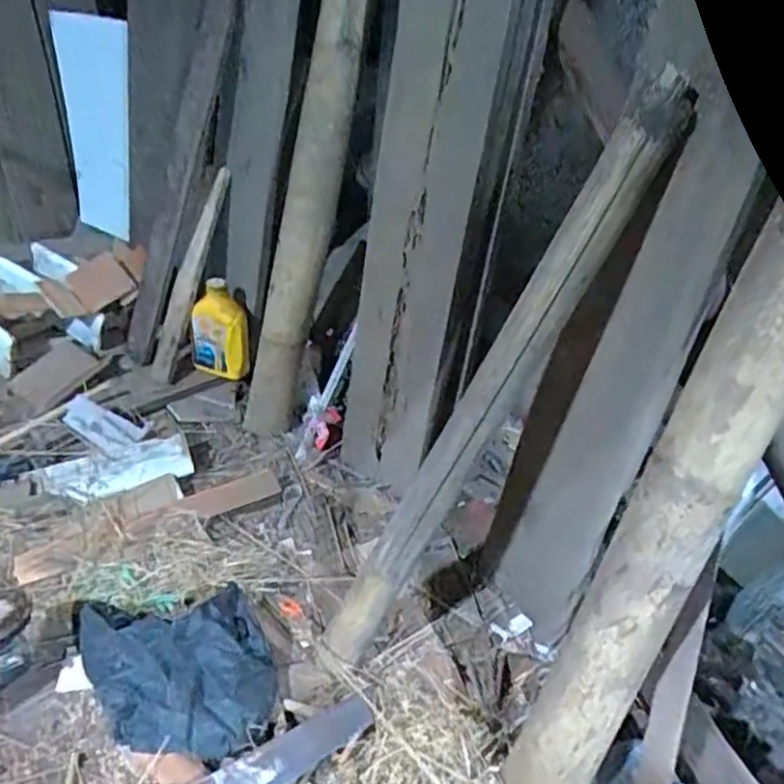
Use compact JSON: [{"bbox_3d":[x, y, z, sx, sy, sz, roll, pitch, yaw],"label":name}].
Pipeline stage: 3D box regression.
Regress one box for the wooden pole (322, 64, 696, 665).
[{"bbox_3d":[0.098,0.019,0.784,0.065,0.778,0.044,16,21,-39],"label":"wooden pole"}]

